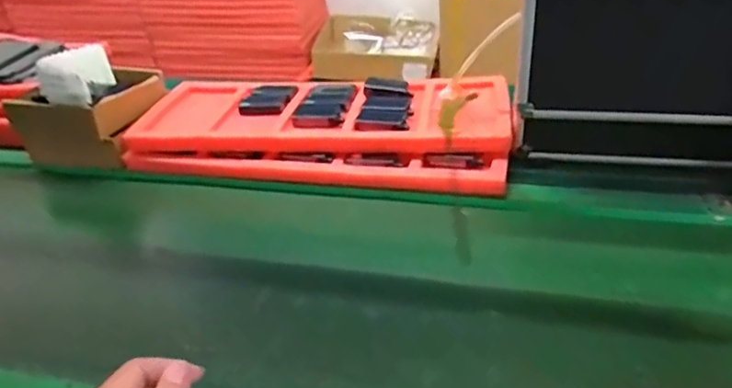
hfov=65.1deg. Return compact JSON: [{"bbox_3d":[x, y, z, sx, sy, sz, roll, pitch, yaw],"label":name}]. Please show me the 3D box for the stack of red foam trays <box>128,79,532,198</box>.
[{"bbox_3d":[-0.071,-0.093,0.868,0.558,0.069,0.253,2,33,11],"label":"stack of red foam trays"}]

